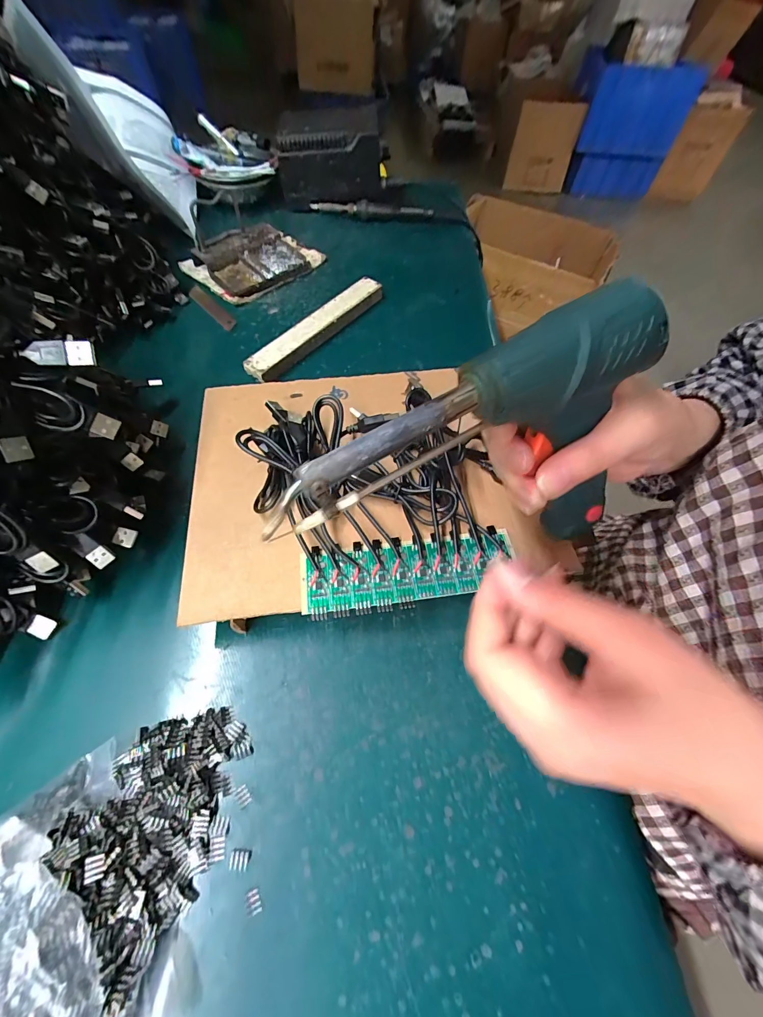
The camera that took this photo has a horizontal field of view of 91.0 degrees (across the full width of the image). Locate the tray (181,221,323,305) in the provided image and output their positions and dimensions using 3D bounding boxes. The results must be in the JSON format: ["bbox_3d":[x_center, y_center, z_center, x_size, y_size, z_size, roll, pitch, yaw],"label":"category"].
[{"bbox_3d":[-0.160,-0.320,0.477,0.110,0.030,0.143,41,64,19],"label":"tray"}]

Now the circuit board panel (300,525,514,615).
[{"bbox_3d":[0.018,0.039,0.245,0.138,0.005,0.043,-6,59,-8],"label":"circuit board panel"}]

